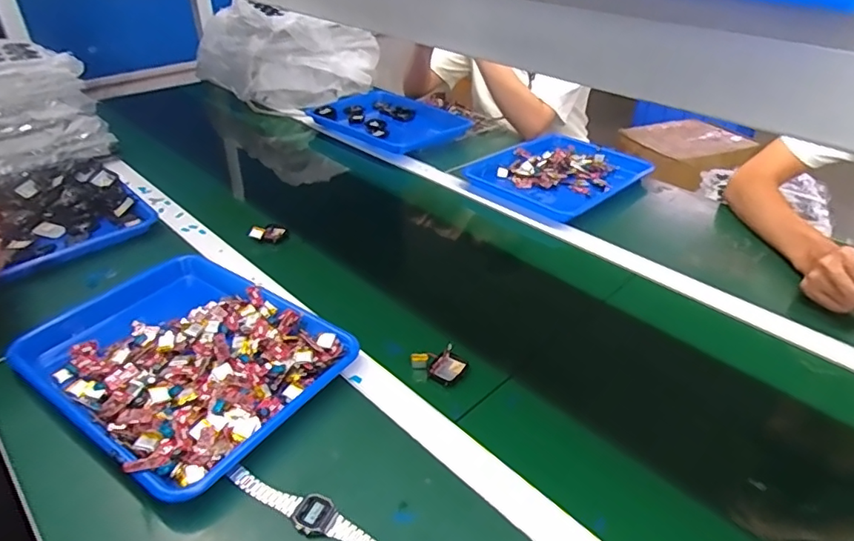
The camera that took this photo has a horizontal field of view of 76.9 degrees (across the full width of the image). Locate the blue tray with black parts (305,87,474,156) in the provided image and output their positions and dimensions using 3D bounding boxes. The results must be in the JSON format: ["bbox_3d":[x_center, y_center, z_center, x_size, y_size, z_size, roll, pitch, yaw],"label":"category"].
[{"bbox_3d":[-0.082,-0.349,1.237,0.256,0.034,0.318,-29,45,-36],"label":"blue tray with black parts"}]

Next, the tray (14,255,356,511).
[{"bbox_3d":[-0.270,0.098,0.619,0.327,0.050,0.263,23,40,28],"label":"tray"}]

